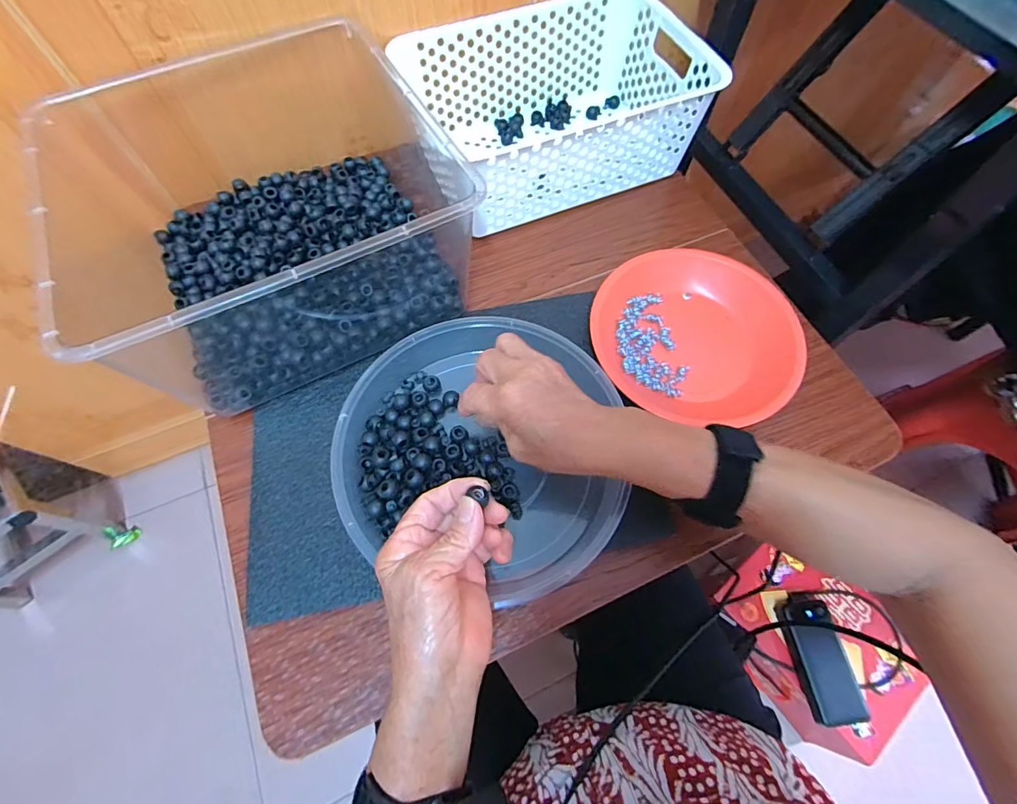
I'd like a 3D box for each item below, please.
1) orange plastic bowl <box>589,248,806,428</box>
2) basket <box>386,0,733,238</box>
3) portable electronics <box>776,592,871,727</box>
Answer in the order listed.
[{"bbox_3d":[0.176,-0.064,0.441,0.189,0.034,0.181,1,66,-1],"label":"orange plastic bowl"},{"bbox_3d":[0.049,-0.324,0.510,0.294,0.112,0.198,-21,68,-11],"label":"basket"},{"bbox_3d":[0.454,0.370,0.658,0.073,0.029,0.165,-9,66,-6],"label":"portable electronics"}]

